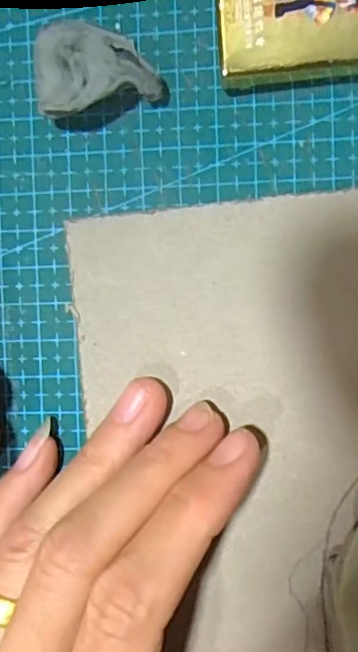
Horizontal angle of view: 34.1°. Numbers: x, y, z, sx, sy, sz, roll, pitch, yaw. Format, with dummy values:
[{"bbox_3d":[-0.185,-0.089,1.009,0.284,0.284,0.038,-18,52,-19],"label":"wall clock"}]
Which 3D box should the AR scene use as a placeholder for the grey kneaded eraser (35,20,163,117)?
[{"bbox_3d":[-0.021,-0.064,0.148,0.029,0.018,0.020,-14,89,3],"label":"grey kneaded eraser"}]

